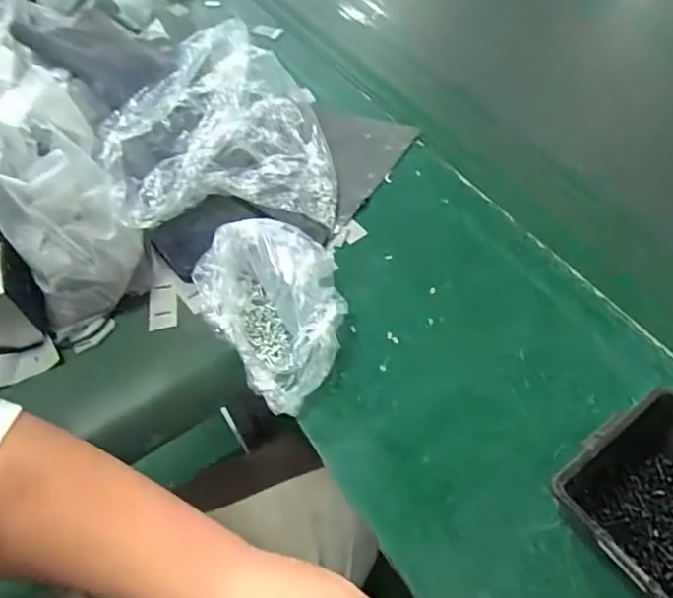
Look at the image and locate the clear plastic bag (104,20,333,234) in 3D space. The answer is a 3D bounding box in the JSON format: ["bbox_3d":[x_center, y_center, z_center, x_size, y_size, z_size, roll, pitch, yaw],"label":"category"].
[{"bbox_3d":[-0.111,-0.164,0.569,0.203,0.145,0.196,-11,55,-5],"label":"clear plastic bag"}]

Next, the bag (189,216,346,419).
[{"bbox_3d":[-0.048,0.009,0.489,0.119,0.064,0.157,-17,55,-9],"label":"bag"}]

